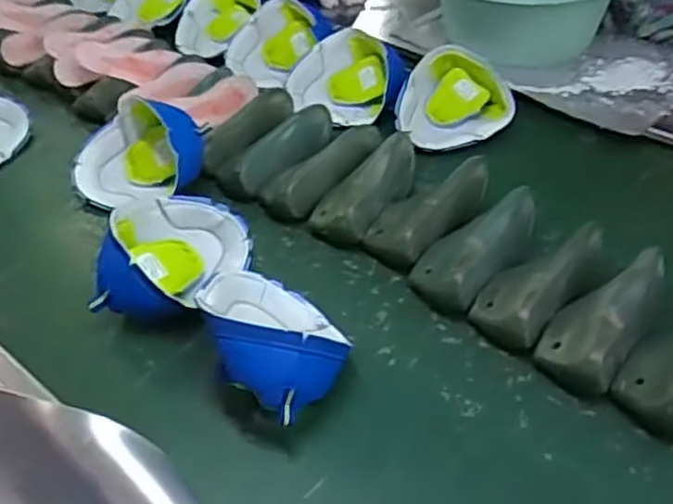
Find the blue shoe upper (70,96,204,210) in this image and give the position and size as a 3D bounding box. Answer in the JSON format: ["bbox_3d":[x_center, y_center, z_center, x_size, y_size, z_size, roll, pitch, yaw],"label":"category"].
[{"bbox_3d":[-0.263,-0.132,0.930,0.166,0.101,0.107,4,42,9],"label":"blue shoe upper"}]

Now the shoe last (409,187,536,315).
[{"bbox_3d":[0.165,-0.007,0.805,0.086,0.057,0.179,28,51,32],"label":"shoe last"}]

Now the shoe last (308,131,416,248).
[{"bbox_3d":[0.044,-0.083,0.892,0.091,0.057,0.173,22,48,27],"label":"shoe last"}]

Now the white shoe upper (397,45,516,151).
[{"bbox_3d":[0.172,-0.225,1.020,0.159,0.072,0.150,5,42,10],"label":"white shoe upper"}]

